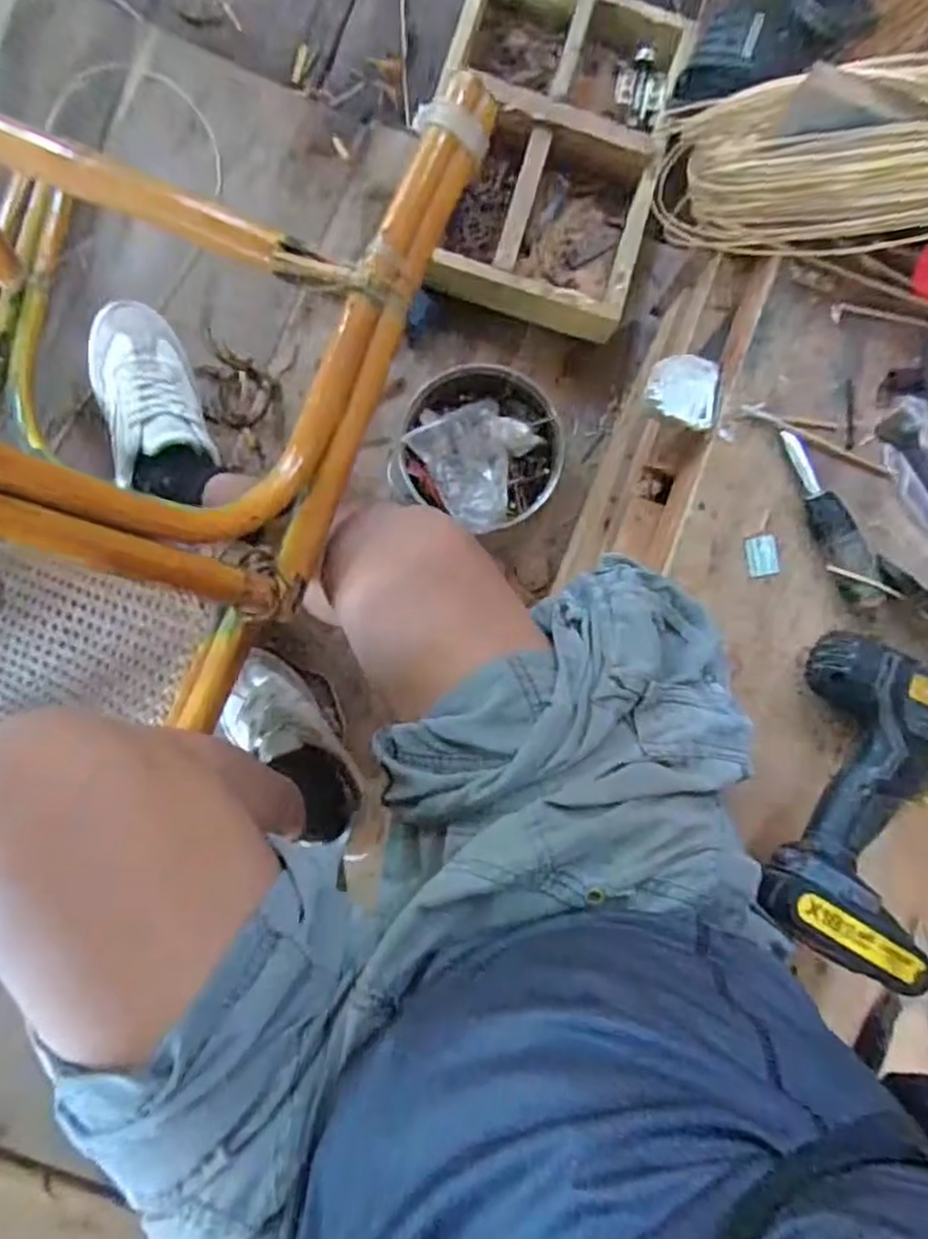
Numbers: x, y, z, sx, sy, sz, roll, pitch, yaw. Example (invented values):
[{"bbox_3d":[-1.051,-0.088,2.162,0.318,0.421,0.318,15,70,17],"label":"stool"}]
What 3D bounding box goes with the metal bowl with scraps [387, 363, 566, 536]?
[{"bbox_3d":[0.019,-0.185,0.763,0.167,0.092,0.170,0,90,-2],"label":"metal bowl with scraps"}]

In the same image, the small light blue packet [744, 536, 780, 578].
[{"bbox_3d":[0.217,-0.046,0.515,0.022,0.004,0.029,-11,91,-2],"label":"small light blue packet"}]

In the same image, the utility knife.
[{"bbox_3d":[0.261,-0.071,0.507,0.028,0.022,0.134,-30,91,-1],"label":"utility knife"}]

